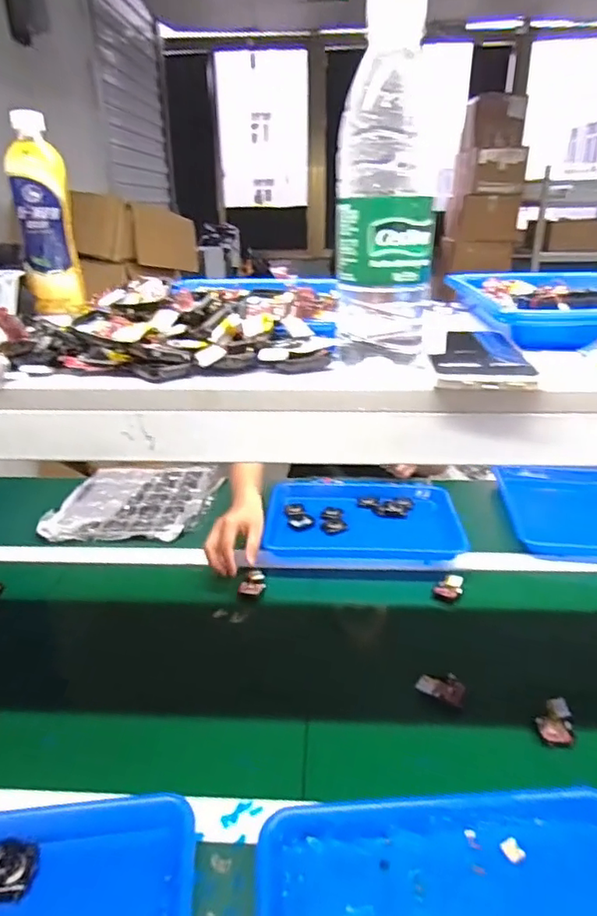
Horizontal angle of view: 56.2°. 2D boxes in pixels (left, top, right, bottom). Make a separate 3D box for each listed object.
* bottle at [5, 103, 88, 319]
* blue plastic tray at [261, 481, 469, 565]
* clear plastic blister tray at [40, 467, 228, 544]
[{"bbox_3d":[-0.294,-0.278,0.650,0.061,0.210,0.055,-11,26,-18],"label":"bottle"},{"bbox_3d":[0.114,0.113,1.013,0.338,0.040,0.236,2,25,9],"label":"blue plastic tray"},{"bbox_3d":[-0.314,0.078,1.118,0.285,0.032,0.294,0,25,5],"label":"clear plastic blister tray"}]

